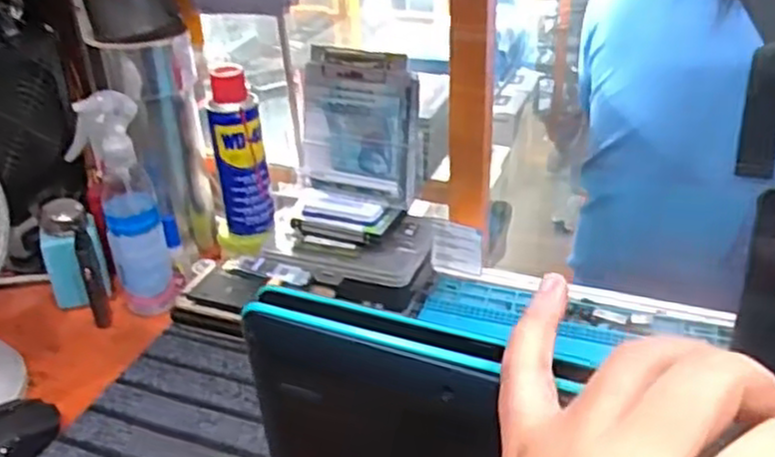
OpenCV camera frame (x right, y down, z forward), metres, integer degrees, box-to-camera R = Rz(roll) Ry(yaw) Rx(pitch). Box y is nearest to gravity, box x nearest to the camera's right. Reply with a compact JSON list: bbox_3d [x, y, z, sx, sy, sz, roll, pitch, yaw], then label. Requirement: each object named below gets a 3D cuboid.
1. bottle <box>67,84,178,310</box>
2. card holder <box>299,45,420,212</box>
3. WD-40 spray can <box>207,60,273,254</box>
[{"bbox_3d":[-0.250,-0.014,0.704,0.067,0.224,0.047,-10,32,-14],"label":"bottle"},{"bbox_3d":[-0.028,-0.094,0.693,0.114,0.129,0.054,16,35,27],"label":"card holder"},{"bbox_3d":[-0.149,-0.065,0.738,0.059,0.185,0.053,-8,31,-10],"label":"WD-40 spray can"}]

